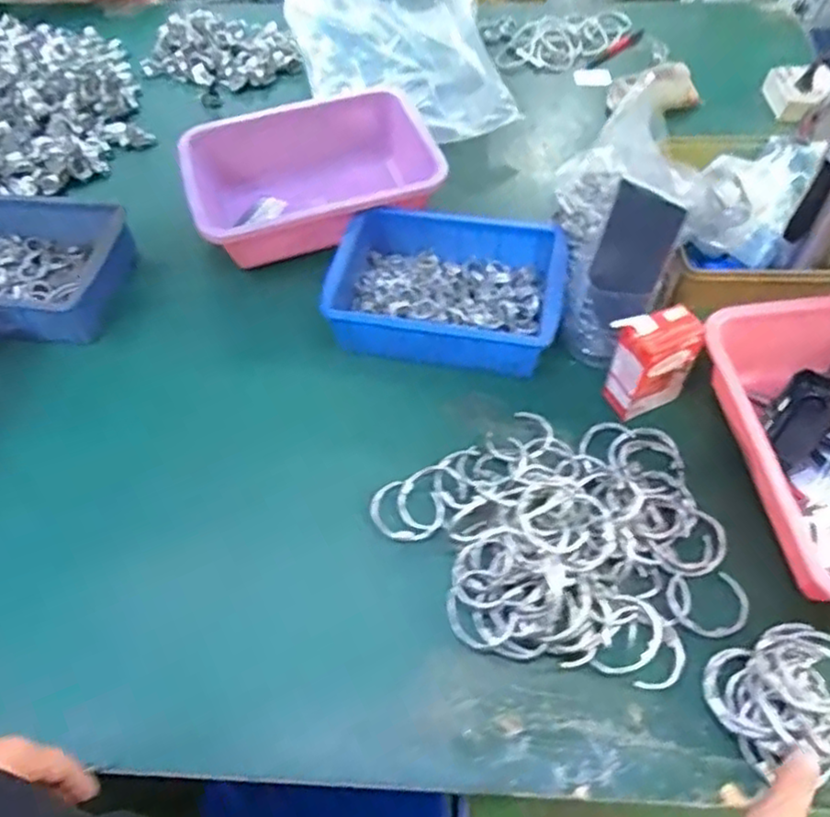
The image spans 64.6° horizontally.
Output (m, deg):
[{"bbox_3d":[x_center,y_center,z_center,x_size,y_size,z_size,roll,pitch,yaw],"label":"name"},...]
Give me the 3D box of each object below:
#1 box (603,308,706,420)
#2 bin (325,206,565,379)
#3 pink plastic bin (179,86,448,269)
[{"bbox_3d":[0.231,-0.043,0.649,0.078,0.118,0.044,-17,57,-10],"label":"box"},{"bbox_3d":[0.036,-0.135,0.749,0.252,0.068,0.180,7,56,6],"label":"bin"},{"bbox_3d":[-0.130,-0.297,0.853,0.309,0.084,0.236,-17,57,-11],"label":"pink plastic bin"}]

